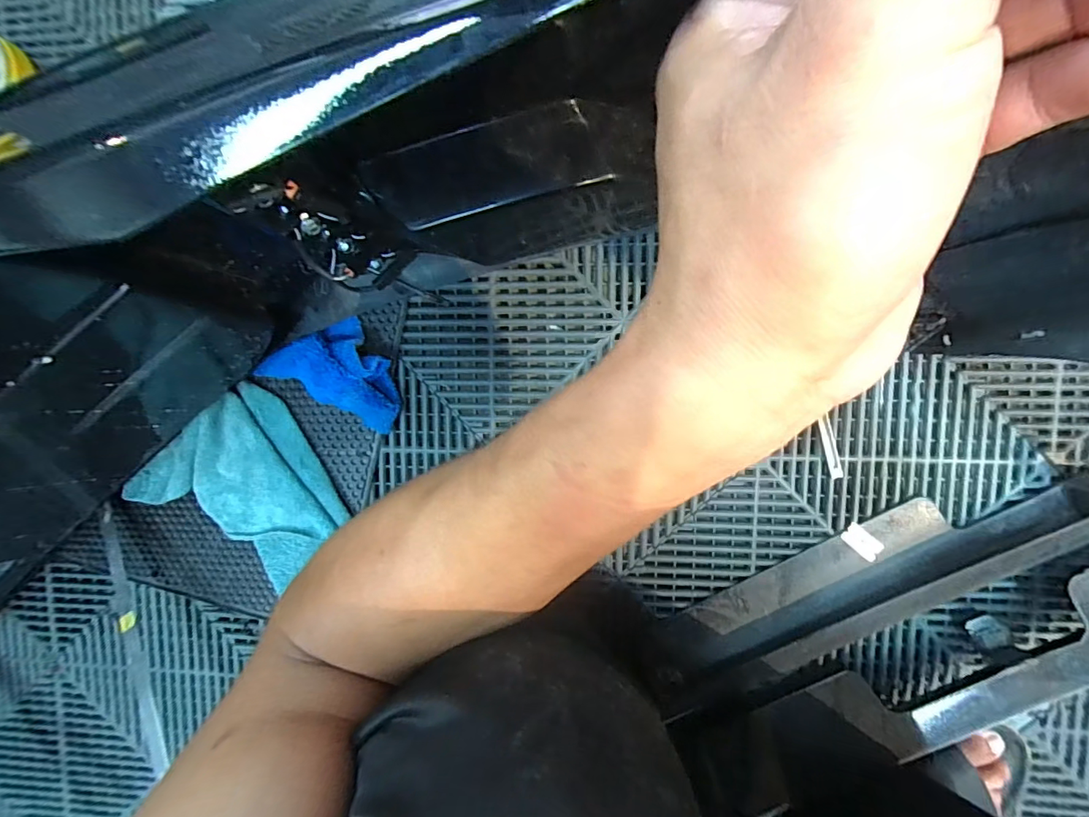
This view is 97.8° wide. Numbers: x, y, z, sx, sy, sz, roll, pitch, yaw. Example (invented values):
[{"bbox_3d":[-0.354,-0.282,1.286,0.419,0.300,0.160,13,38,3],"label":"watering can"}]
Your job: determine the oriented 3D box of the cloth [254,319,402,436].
[{"bbox_3d":[-0.223,-0.045,0.508,0.155,0.060,0.099,28,98,3],"label":"cloth"}]

